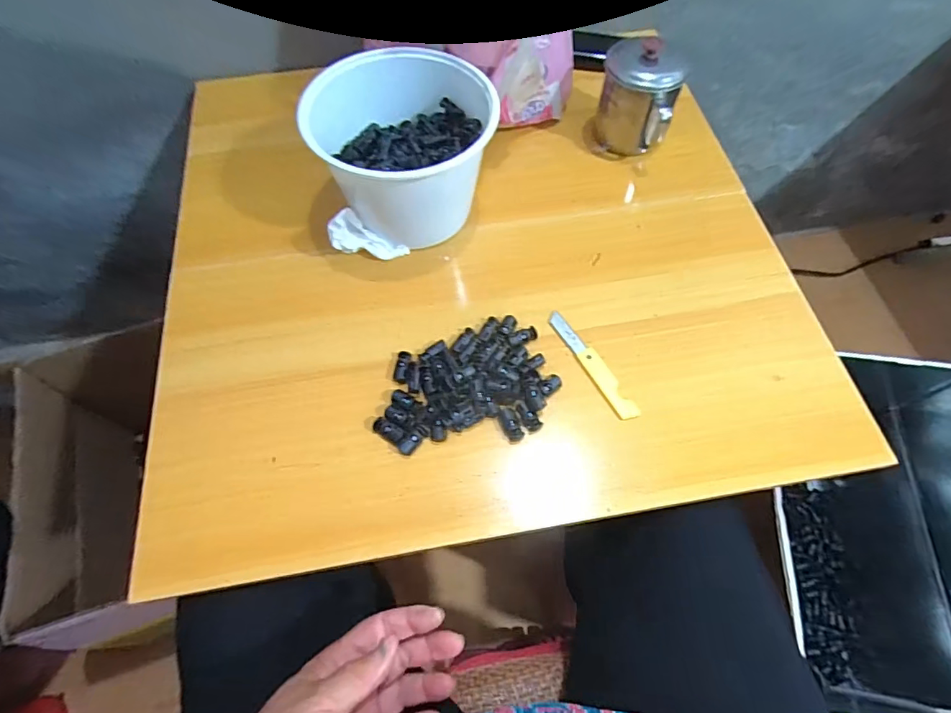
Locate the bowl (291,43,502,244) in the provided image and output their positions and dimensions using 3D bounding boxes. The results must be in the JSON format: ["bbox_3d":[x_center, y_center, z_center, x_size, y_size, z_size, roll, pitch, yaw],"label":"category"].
[{"bbox_3d":[-0.065,-0.193,0.477,0.161,0.117,0.139,-28,64,-10],"label":"bowl"}]

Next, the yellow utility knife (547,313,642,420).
[{"bbox_3d":[0.103,0.005,0.438,0.020,0.004,0.117,-28,67,-12],"label":"yellow utility knife"}]

